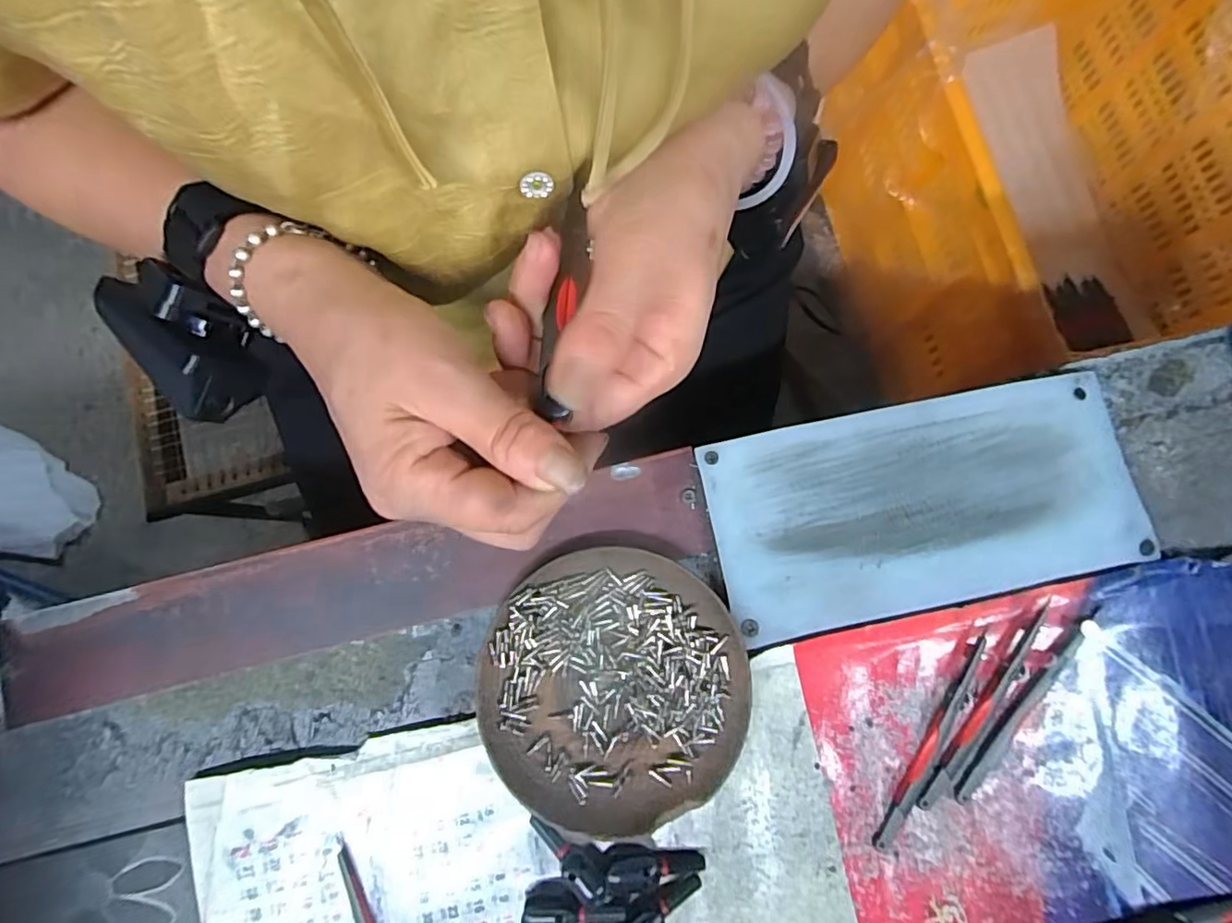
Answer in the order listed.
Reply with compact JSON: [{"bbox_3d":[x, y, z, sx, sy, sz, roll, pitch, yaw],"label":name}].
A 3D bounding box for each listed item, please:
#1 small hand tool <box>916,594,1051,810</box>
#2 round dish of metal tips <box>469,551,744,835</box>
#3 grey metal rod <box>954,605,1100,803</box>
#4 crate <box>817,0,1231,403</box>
[{"bbox_3d":[0.168,0.109,0.268,0.009,0.007,0.107,36,82,5],"label":"small hand tool"},{"bbox_3d":[0.000,0.099,0.263,0.111,0.020,0.113,0,81,-1],"label":"round dish of metal tips"},{"bbox_3d":[0.185,0.108,0.271,0.011,0.010,0.105,38,83,5],"label":"grey metal rod"},{"bbox_3d":[0.430,-0.314,0.603,0.349,0.246,0.436,-15,82,-3],"label":"crate"}]

